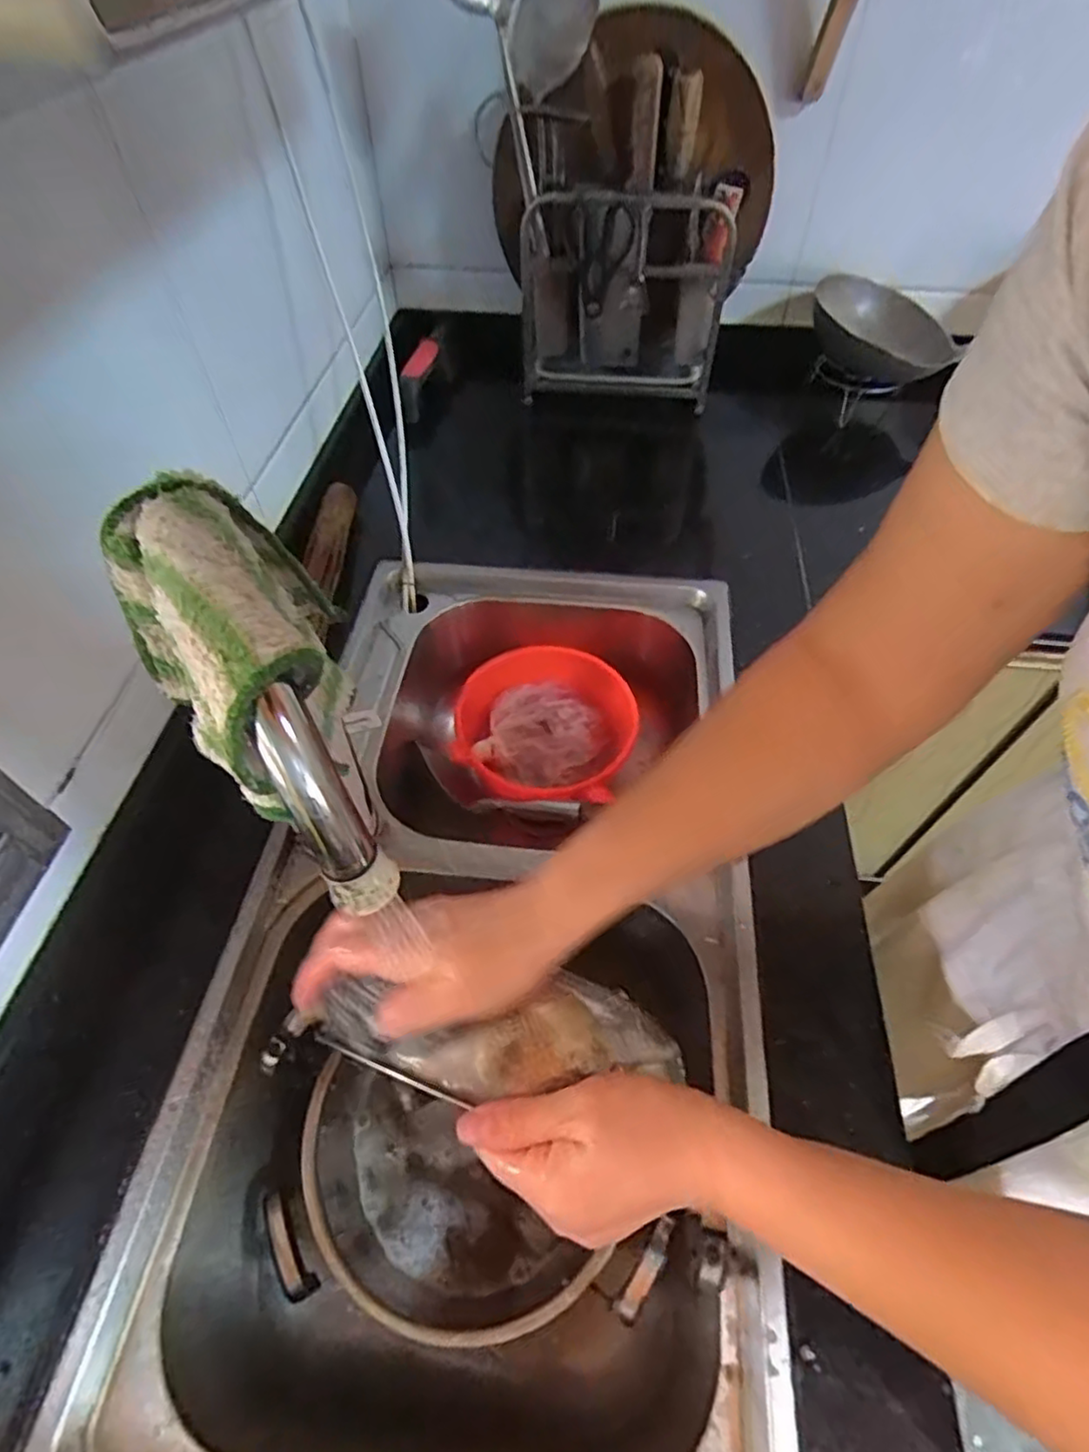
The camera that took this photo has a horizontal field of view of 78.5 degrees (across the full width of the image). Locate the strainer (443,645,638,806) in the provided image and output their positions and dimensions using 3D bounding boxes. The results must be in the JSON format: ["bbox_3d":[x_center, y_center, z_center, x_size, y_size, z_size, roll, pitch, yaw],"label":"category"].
[{"bbox_3d":[0.000,-0.005,0.738,0.188,0.067,0.199,15,54,11],"label":"strainer"}]

